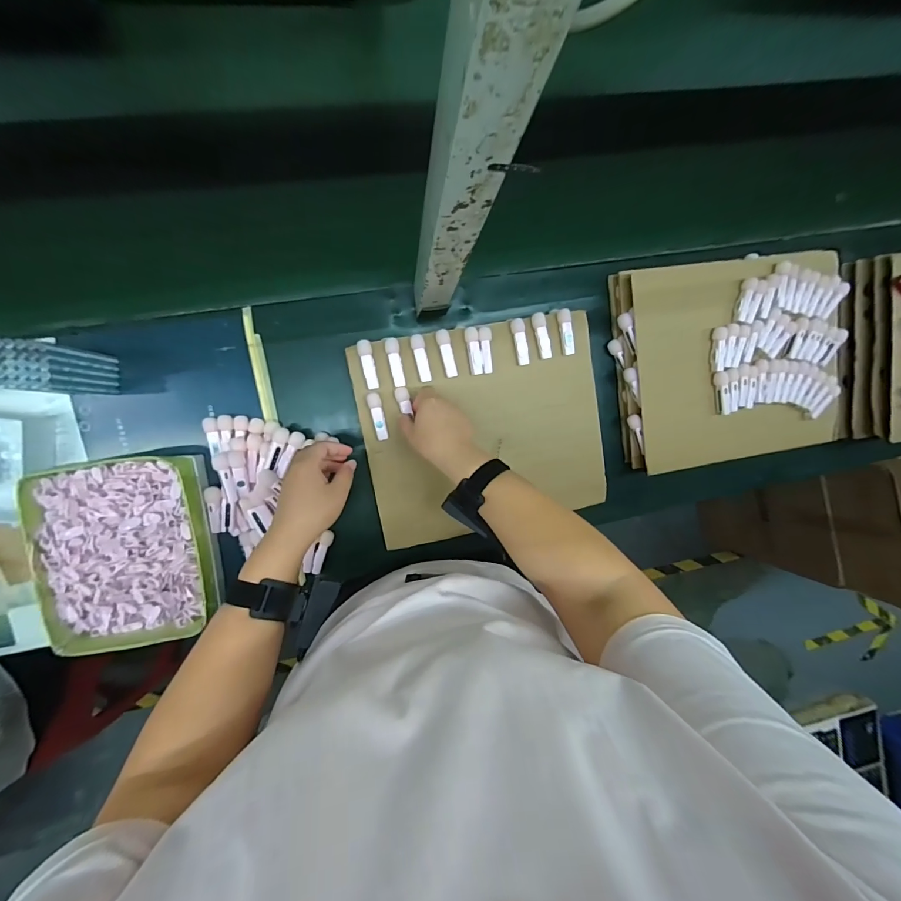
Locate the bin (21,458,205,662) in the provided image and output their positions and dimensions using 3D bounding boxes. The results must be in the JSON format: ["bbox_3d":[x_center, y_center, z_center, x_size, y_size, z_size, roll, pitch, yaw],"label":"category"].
[{"bbox_3d":[-0.422,0.137,0.508,0.176,0.055,0.244,-3,93,-8],"label":"bin"}]

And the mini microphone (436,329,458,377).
[{"bbox_3d":[-0.005,-0.133,0.544,0.019,0.008,0.065,-12,95,-8],"label":"mini microphone"}]

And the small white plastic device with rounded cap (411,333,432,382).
[{"bbox_3d":[-0.039,-0.125,0.539,0.019,0.006,0.063,-16,95,-7],"label":"small white plastic device with rounded cap"}]

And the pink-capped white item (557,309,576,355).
[{"bbox_3d":[0.167,-0.171,0.568,0.017,0.011,0.065,-12,95,-8],"label":"pink-capped white item"}]

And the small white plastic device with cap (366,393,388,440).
[{"bbox_3d":[-0.100,-0.046,0.543,0.018,0.008,0.065,-11,95,-8],"label":"small white plastic device with cap"}]

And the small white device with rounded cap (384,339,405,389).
[{"bbox_3d":[-0.075,-0.119,0.540,0.018,0.006,0.065,-11,95,-8],"label":"small white device with rounded cap"}]

